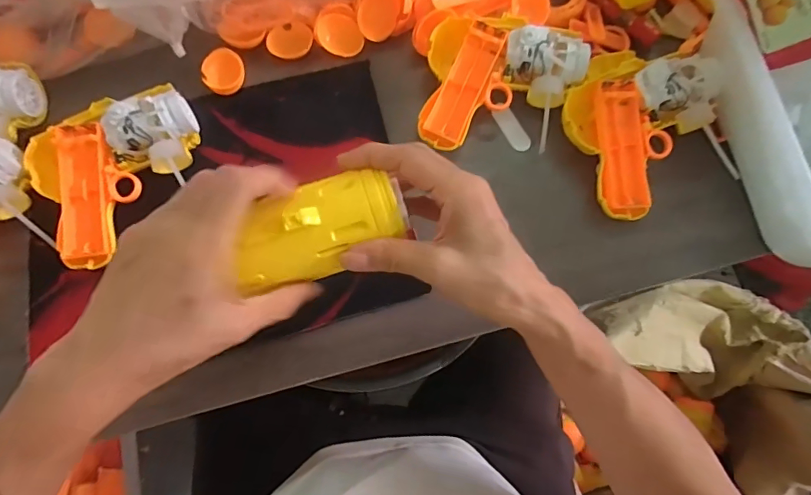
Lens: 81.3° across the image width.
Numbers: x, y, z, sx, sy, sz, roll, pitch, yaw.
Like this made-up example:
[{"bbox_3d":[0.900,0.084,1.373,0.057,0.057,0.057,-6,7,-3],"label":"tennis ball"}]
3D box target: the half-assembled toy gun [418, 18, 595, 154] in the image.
[{"bbox_3d":[0.084,-0.142,0.413,0.130,0.040,0.117,8,76,1],"label":"half-assembled toy gun"}]

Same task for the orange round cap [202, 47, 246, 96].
[{"bbox_3d":[-0.163,-0.158,0.426,0.035,0.012,0.039,1,76,-1],"label":"orange round cap"}]

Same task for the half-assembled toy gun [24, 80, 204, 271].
[{"bbox_3d":[-0.230,-0.064,0.386,0.136,0.034,0.114,-31,78,-8],"label":"half-assembled toy gun"}]

